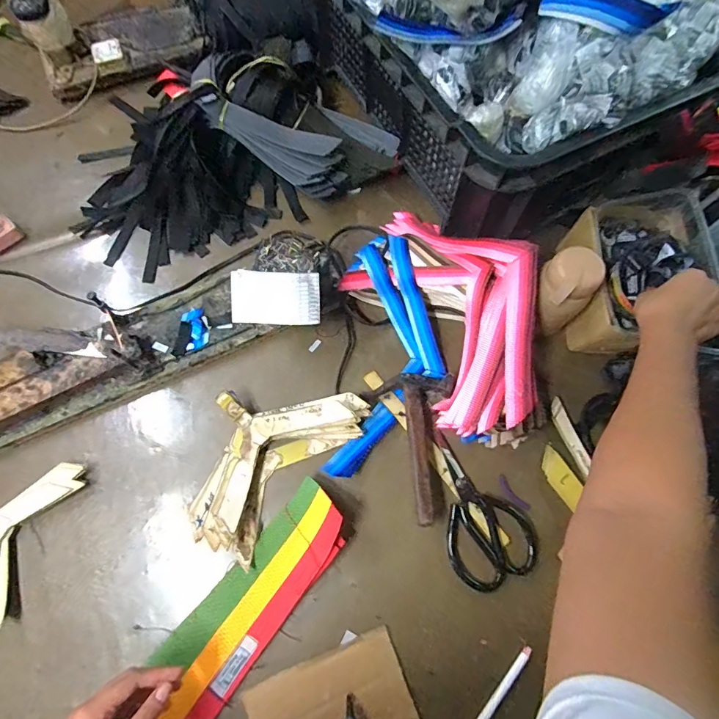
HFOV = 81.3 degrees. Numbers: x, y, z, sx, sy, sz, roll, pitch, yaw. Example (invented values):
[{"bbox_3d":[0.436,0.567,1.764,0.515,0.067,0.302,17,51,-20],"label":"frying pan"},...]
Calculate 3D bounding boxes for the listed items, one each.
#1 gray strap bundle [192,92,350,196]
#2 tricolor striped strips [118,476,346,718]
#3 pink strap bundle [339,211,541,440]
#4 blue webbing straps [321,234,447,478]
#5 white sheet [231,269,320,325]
[{"bbox_3d":[-0.118,-0.306,0.588,0.208,0.044,0.074,26,73,-9],"label":"gray strap bundle"},{"bbox_3d":[-0.134,0.286,0.466,0.089,0.026,0.316,35,78,10],"label":"tricolor striped strips"},{"bbox_3d":[0.119,-0.076,0.531,0.182,0.092,0.322,-34,76,-11],"label":"pink strap bundle"},{"bbox_3d":[0.045,-0.007,0.548,0.135,0.050,0.314,5,72,1],"label":"blue webbing straps"},{"bbox_3d":[-0.097,-0.072,0.490,0.100,0.009,0.061,1,104,-7],"label":"white sheet"}]

